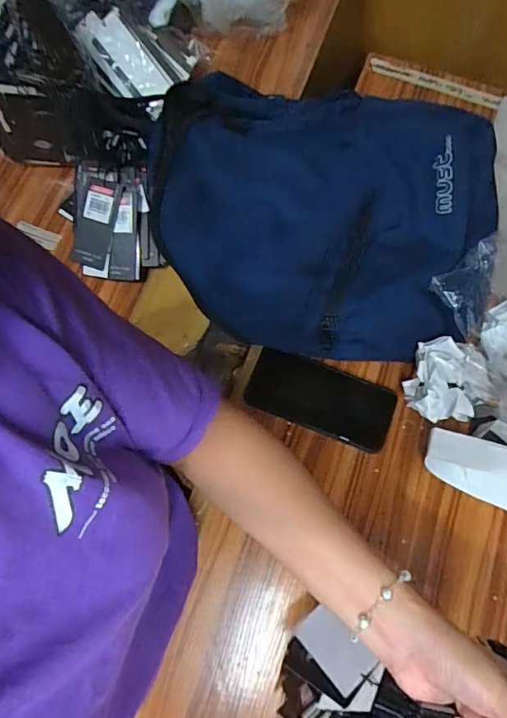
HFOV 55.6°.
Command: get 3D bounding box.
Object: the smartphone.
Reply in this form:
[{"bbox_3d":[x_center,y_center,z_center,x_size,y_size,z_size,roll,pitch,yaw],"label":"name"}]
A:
[{"bbox_3d":[0.080,0.048,0.582,0.171,0.012,0.079,21,73,6],"label":"smartphone"}]

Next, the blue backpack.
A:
[{"bbox_3d":[0.078,-0.190,0.598,0.390,0.114,0.351,5,72,1],"label":"blue backpack"}]

